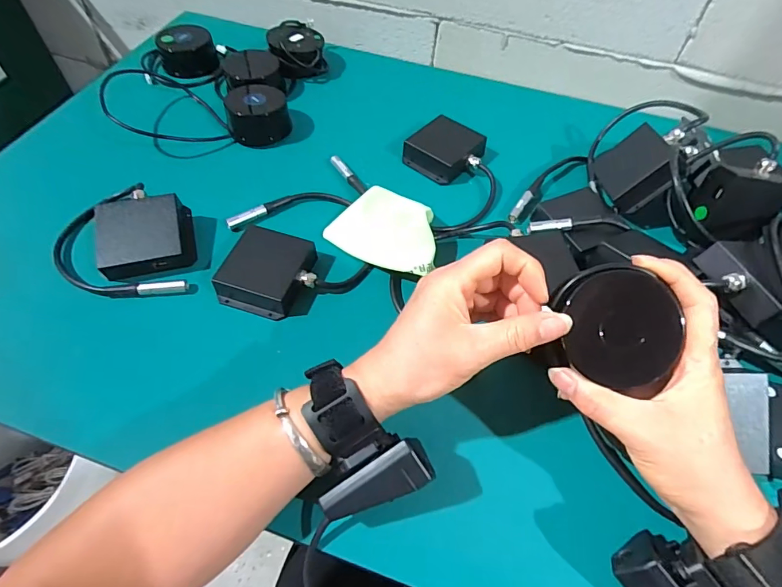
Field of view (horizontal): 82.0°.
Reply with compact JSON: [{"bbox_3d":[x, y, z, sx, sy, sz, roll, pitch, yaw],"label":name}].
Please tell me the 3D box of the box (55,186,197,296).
[{"bbox_3d":[-0.240,-0.046,0.398,0.115,0.035,0.106,-10,56,-9],"label":"box"}]

